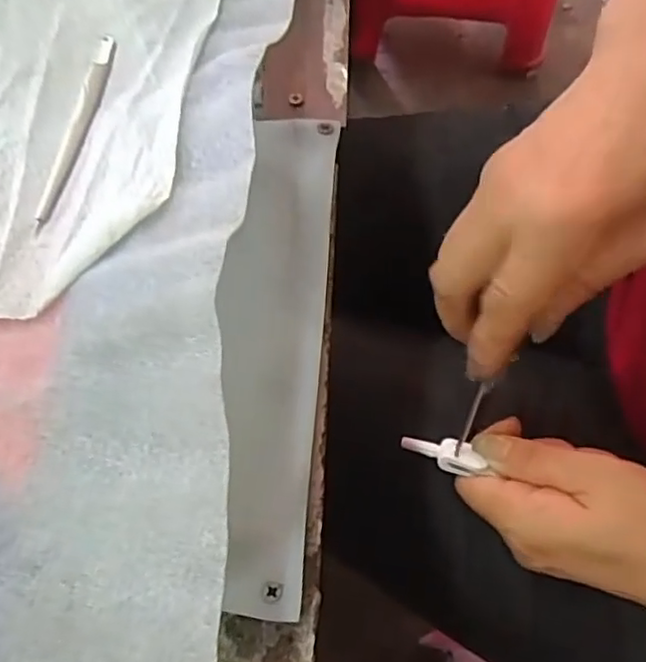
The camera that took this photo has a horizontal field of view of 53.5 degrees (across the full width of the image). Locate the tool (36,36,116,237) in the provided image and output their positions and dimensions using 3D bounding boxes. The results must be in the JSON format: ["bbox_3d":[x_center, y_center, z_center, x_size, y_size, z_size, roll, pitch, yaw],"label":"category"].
[{"bbox_3d":[-0.108,-0.091,0.284,0.010,0.008,0.109,6,66,0],"label":"tool"}]

